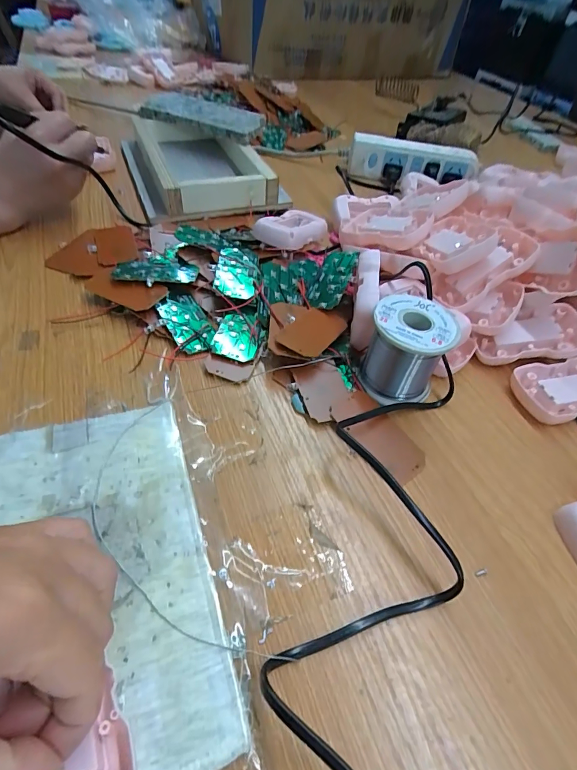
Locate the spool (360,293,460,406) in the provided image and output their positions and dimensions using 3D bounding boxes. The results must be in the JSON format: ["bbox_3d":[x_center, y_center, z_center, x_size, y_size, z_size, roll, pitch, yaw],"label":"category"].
[{"bbox_3d":[0.091,-0.027,0.313,0.060,0.060,0.064,20,49,11],"label":"spool"}]

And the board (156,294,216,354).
[{"bbox_3d":[-0.087,-0.055,0.344,0.035,0.011,0.063,-25,56,-26],"label":"board"}]

